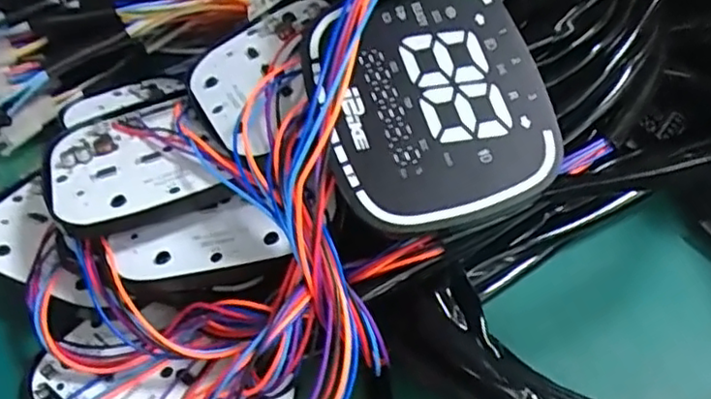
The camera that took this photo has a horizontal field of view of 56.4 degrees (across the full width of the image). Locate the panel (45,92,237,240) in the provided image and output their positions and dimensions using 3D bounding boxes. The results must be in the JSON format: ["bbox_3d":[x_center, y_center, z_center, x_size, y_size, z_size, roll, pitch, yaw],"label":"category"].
[{"bbox_3d":[-0.106,-0.017,0.314,0.076,0.015,0.096,-26,43,-14],"label":"panel"}]

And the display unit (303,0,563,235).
[{"bbox_3d":[0.030,-0.039,0.266,0.087,0.013,0.100,-19,73,-2],"label":"display unit"}]

